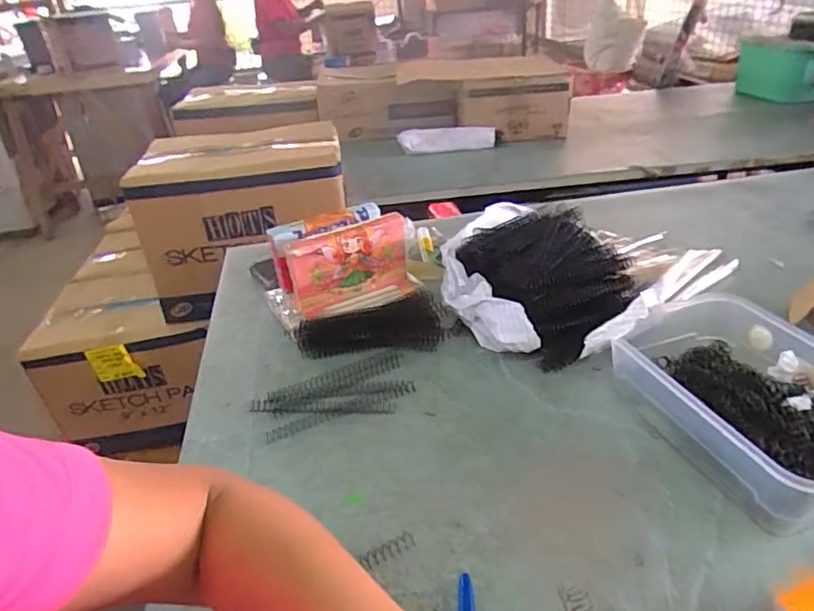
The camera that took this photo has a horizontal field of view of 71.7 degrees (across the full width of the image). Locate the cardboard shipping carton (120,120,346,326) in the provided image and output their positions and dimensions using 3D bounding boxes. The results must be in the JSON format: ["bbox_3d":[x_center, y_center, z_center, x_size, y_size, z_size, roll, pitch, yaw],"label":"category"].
[{"bbox_3d":[-0.403,-0.241,1.474,0.475,0.343,0.377,-8,32,-4],"label":"cardboard shipping carton"}]

